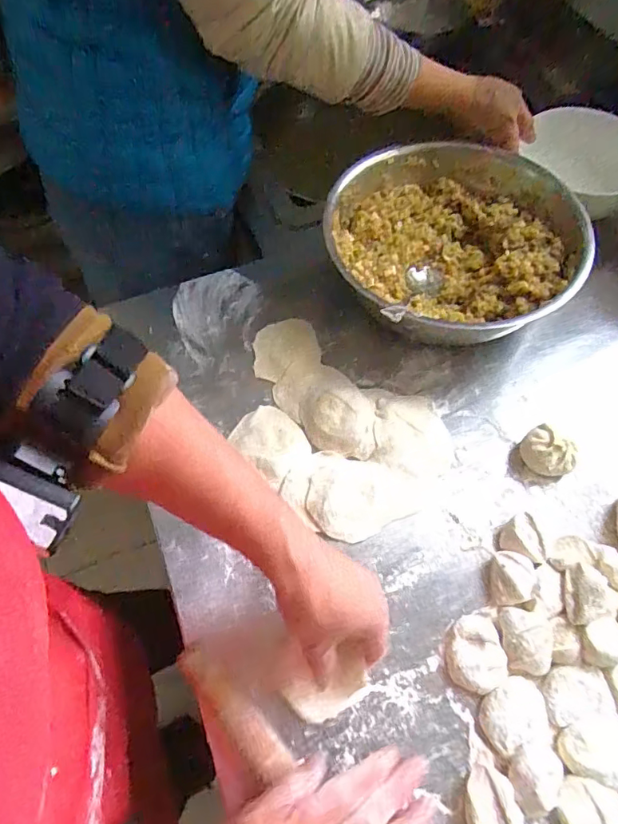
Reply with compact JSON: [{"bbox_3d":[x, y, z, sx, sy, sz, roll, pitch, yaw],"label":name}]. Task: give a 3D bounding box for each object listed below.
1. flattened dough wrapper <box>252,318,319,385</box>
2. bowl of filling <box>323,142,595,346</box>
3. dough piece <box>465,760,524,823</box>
[{"bbox_3d":[-0.026,-0.068,0.547,0.071,0.004,0.071,-14,61,-6],"label":"flattened dough wrapper"},{"bbox_3d":[0.152,-0.174,0.553,0.238,0.087,0.249,-1,61,1],"label":"bowl of filling"},{"bbox_3d":[0.125,0.270,0.353,0.032,0.016,0.049,3,61,4],"label":"dough piece"}]

